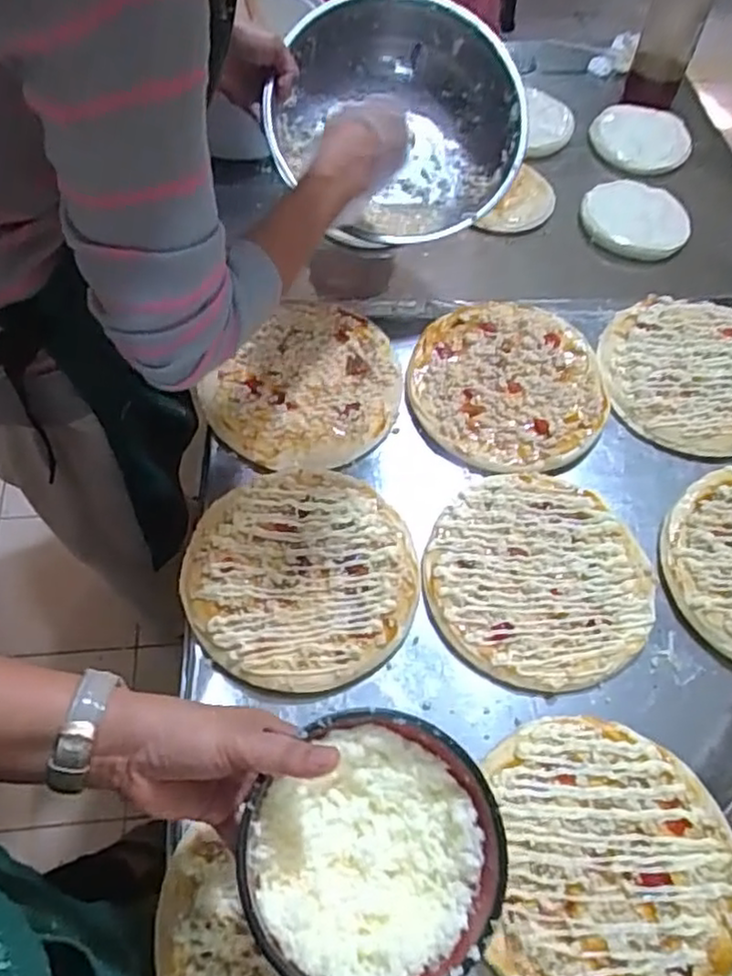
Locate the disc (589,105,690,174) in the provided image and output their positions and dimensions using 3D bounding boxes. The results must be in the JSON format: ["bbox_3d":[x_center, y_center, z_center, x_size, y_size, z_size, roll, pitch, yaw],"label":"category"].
[{"bbox_3d":[0.424,-0.527,1.078,0.151,0.022,0.151,10,58,9],"label":"disc"}]

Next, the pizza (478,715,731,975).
[{"bbox_3d":[0.183,0.274,0.512,0.181,0.015,0.199,-1,57,2],"label":"pizza"}]

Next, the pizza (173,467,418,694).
[{"bbox_3d":[-0.054,0.068,0.612,0.193,0.014,0.199,2,57,4],"label":"pizza"}]

